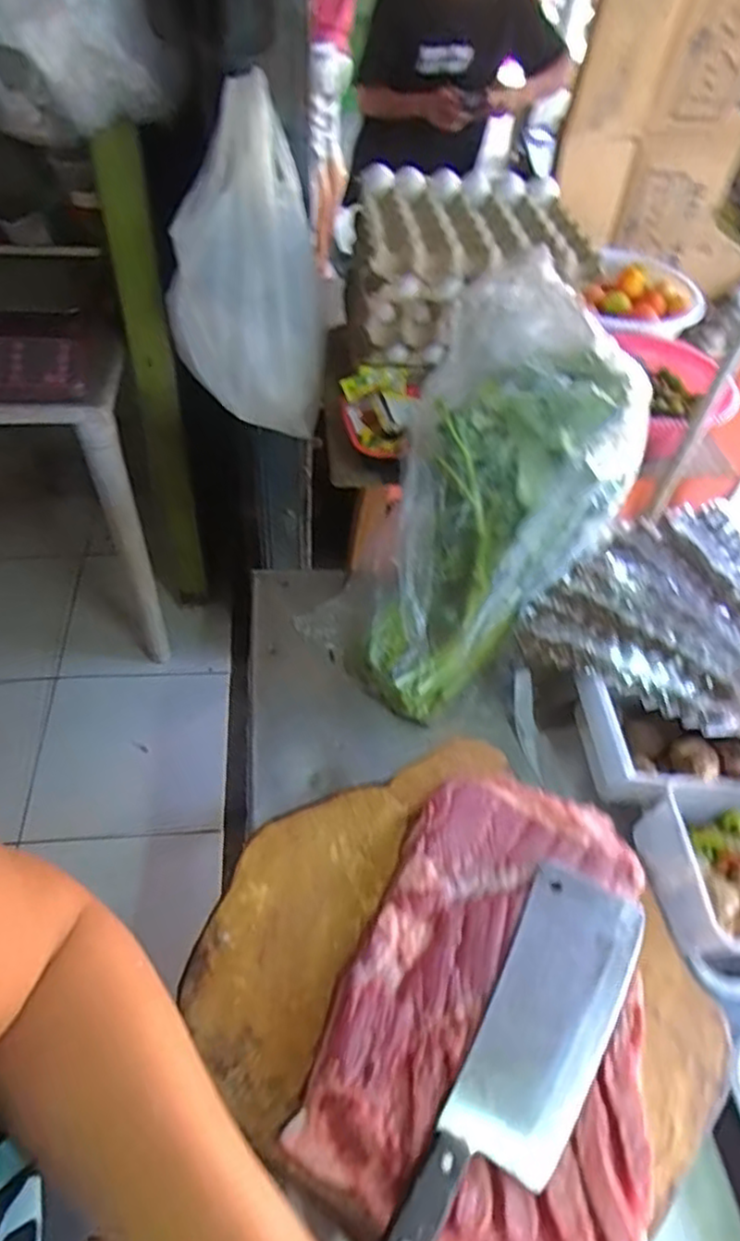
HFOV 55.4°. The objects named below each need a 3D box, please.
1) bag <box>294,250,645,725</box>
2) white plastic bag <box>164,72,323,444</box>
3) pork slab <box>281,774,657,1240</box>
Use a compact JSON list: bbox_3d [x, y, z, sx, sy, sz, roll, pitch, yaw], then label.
[{"bbox_3d":[0.144,-0.148,0.851,0.279,0.111,0.543,27,94,16],"label":"bag"},{"bbox_3d":[-0.169,-0.466,0.972,0.199,0.386,0.116,-5,52,-8],"label":"white plastic bag"},{"bbox_3d":[0.110,0.295,0.560,0.240,0.041,0.344,20,52,11],"label":"pork slab"}]

